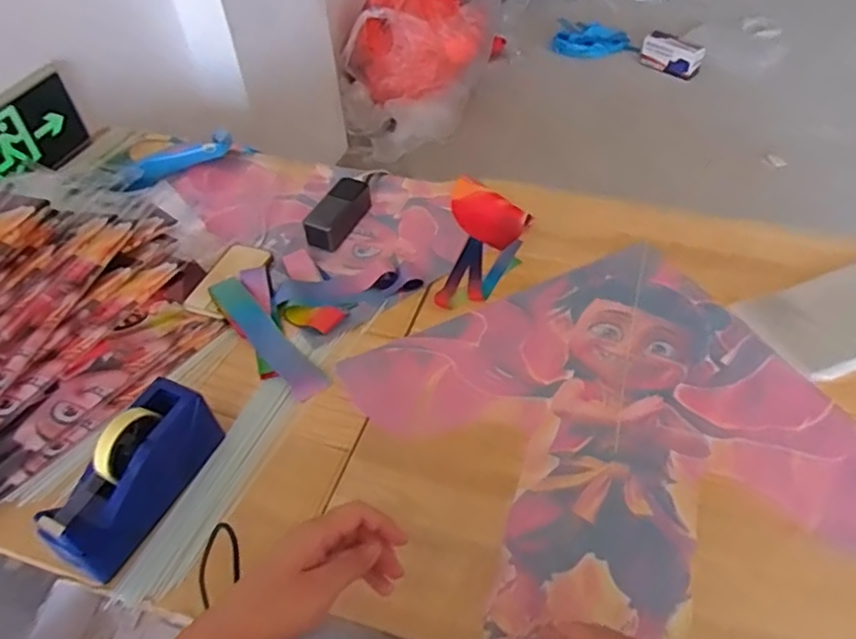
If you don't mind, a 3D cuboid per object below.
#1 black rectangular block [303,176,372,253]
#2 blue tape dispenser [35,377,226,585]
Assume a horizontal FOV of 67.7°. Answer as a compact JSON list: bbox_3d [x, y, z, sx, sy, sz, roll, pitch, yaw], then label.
[{"bbox_3d":[-0.150,-0.175,1.062,0.056,0.056,0.134,19,52,18],"label":"black rectangular block"},{"bbox_3d":[-0.325,0.170,0.705,0.063,0.117,0.206,19,52,18],"label":"blue tape dispenser"}]

